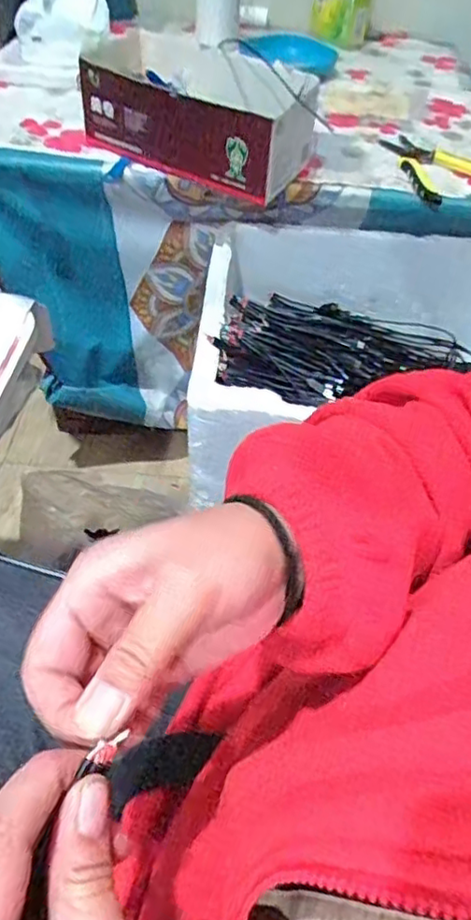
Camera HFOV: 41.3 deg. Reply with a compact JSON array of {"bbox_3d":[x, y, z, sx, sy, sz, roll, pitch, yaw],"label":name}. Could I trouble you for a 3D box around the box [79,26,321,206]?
[{"bbox_3d":[-0.048,-0.410,0.723,0.273,0.096,0.125,28,53,18],"label":"box"}]

